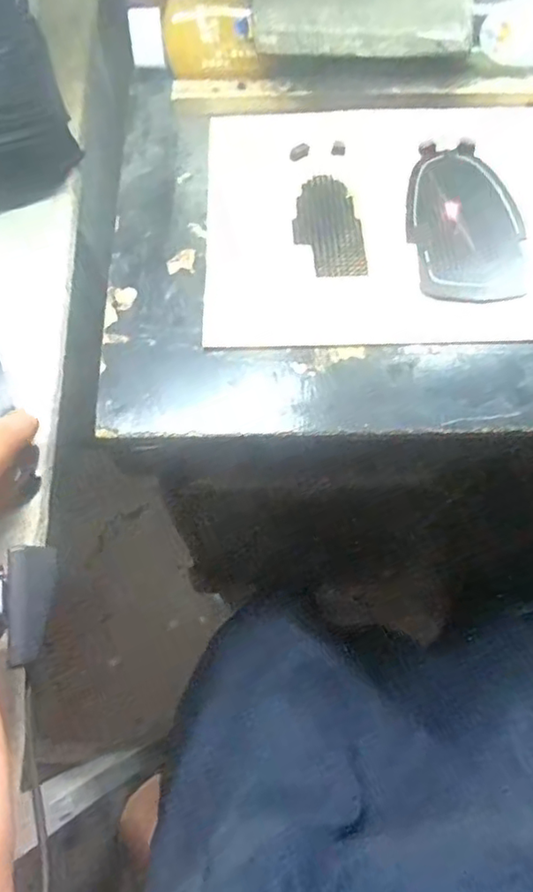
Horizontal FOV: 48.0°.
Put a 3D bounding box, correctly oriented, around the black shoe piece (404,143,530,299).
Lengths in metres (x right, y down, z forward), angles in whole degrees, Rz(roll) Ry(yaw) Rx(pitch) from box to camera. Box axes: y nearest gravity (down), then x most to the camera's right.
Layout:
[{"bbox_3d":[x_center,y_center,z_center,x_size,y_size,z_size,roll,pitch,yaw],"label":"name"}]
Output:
[{"bbox_3d":[0.167,-0.194,0.502,0.090,0.004,0.162,1,69,1],"label":"black shoe piece"}]

